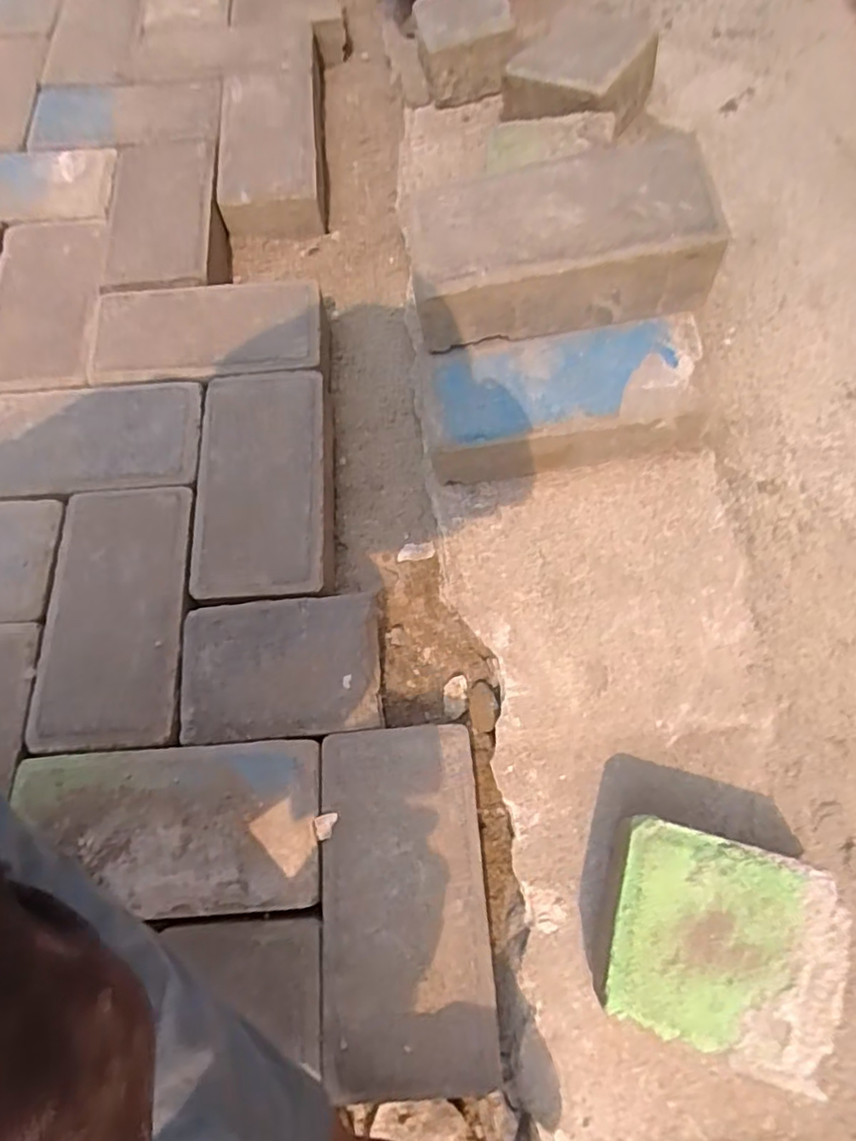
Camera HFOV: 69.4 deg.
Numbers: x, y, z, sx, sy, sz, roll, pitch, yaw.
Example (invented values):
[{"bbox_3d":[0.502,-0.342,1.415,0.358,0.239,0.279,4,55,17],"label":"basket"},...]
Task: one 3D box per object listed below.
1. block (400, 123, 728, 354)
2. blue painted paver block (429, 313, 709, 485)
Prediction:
[{"bbox_3d":[0.092,-0.242,0.455,0.208,0.066,0.115,-7,68,-3],"label":"block"},{"bbox_3d":[0.102,-0.132,0.481,0.198,0.061,0.086,-6,69,0],"label":"blue painted paver block"}]

